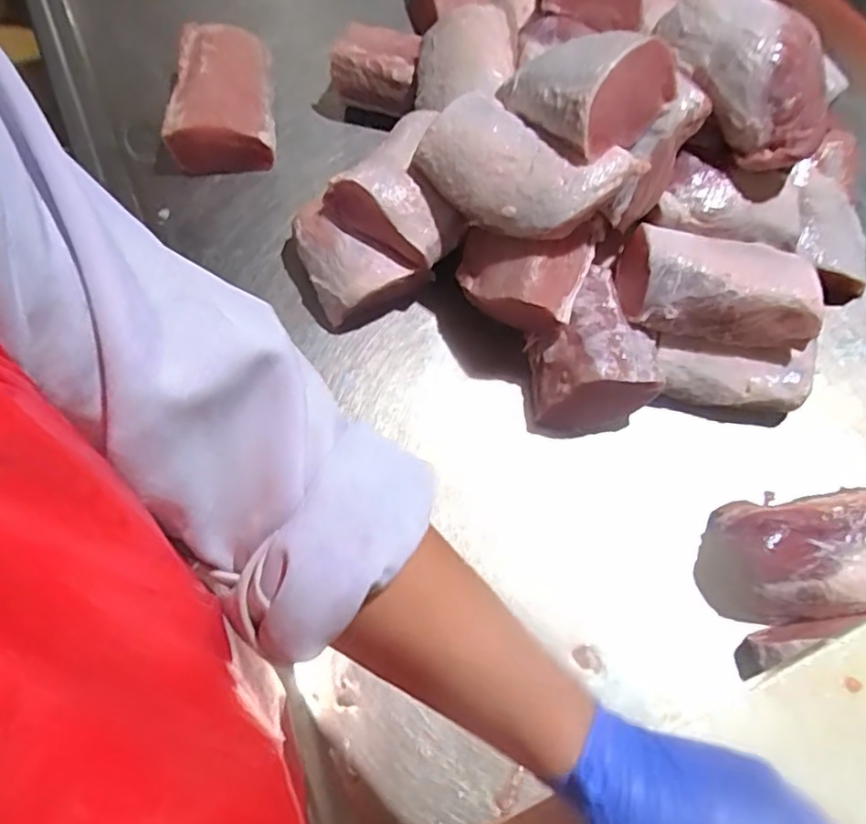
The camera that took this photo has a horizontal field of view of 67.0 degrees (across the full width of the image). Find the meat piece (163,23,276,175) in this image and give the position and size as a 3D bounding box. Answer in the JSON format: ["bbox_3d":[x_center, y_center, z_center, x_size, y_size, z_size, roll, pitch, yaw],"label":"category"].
[{"bbox_3d":[-0.255,-0.380,0.795,0.119,0.069,0.178,-3,64,-4],"label":"meat piece"}]

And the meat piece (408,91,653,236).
[{"bbox_3d":[0.085,-0.237,0.638,0.189,0.064,0.116,37,68,14],"label":"meat piece"}]

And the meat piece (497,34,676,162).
[{"bbox_3d":[0.147,-0.310,0.646,0.132,0.085,0.132,-41,41,-14],"label":"meat piece"}]

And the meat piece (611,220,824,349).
[{"bbox_3d":[0.283,-0.127,0.644,0.193,0.059,0.118,11,64,3],"label":"meat piece"}]

